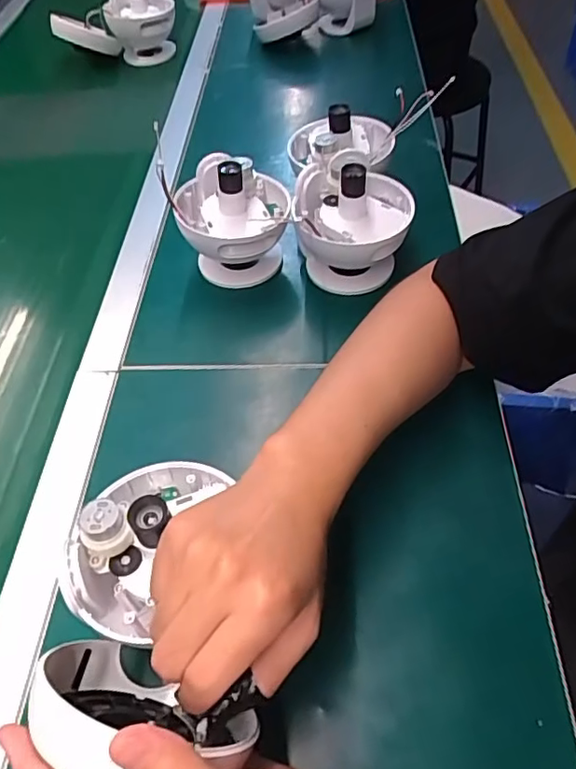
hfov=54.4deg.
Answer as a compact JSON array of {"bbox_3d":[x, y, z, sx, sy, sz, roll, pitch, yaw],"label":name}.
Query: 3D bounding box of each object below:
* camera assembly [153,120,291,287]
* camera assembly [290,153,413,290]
[{"bbox_3d":[-0.061,-0.175,0.587,0.121,0.115,0.109,-11,47,-4],"label":"camera assembly"},{"bbox_3d":[0.066,-0.167,0.576,0.112,0.115,0.125,5,48,11],"label":"camera assembly"}]

